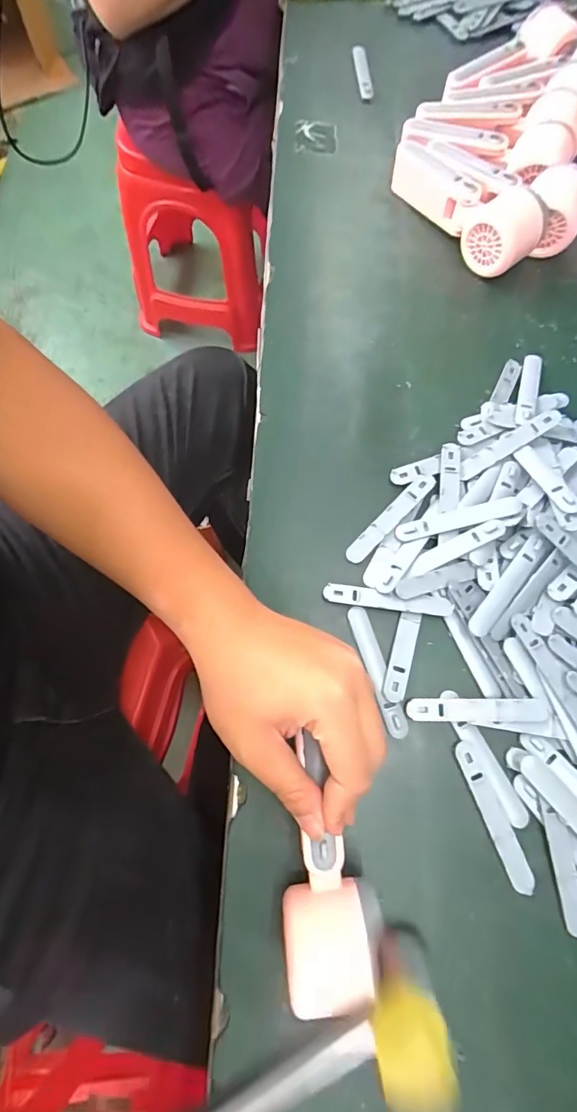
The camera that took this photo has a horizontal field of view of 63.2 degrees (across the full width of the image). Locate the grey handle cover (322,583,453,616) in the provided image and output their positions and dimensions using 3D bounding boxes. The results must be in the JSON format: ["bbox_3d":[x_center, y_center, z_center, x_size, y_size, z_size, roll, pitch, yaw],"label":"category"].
[{"bbox_3d":[0.075,0.033,0.353,0.094,0.004,0.015,9,72,1],"label":"grey handle cover"}]

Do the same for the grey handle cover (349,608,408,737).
[{"bbox_3d":[0.064,0.082,0.338,0.014,0.007,0.094,-18,74,-7],"label":"grey handle cover"}]

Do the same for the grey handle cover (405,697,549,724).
[{"bbox_3d":[0.131,0.108,0.325,0.094,0.010,0.016,2,72,-2],"label":"grey handle cover"}]

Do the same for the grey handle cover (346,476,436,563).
[{"bbox_3d":[0.081,-0.031,0.373,0.094,0.008,0.016,-43,79,-14],"label":"grey handle cover"}]

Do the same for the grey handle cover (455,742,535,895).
[{"bbox_3d":[0.137,0.172,0.311,0.015,0.004,0.094,-20,74,-8],"label":"grey handle cover"}]

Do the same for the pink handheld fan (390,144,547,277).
[{"bbox_3d":[0.166,-0.342,0.463,0.063,0.058,0.168,-39,78,-13],"label":"pink handheld fan"}]

